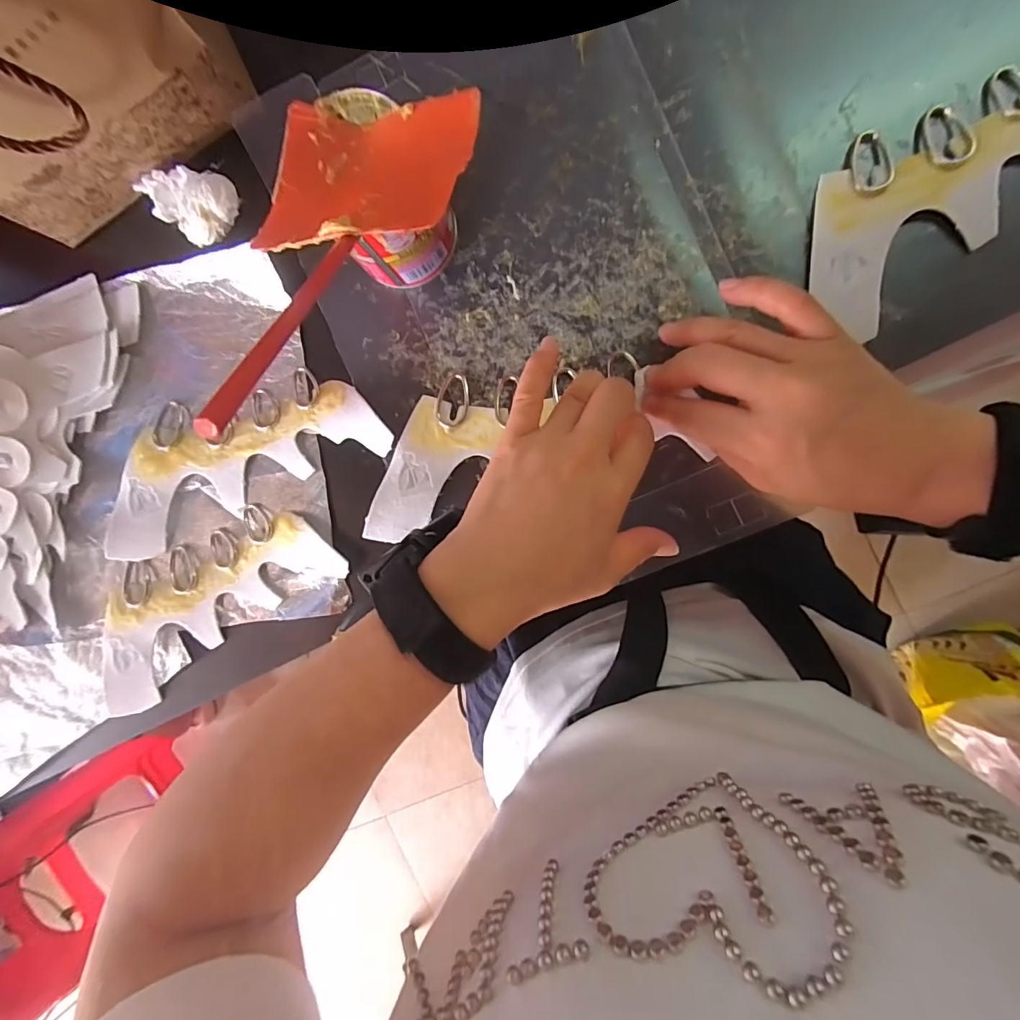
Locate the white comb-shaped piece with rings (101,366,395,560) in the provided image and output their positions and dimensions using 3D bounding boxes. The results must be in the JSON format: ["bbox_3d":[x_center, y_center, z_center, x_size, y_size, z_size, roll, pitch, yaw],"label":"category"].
[{"bbox_3d":[-0.183,-0.036,0.317,0.212,0.011,0.080,-19,90,10],"label":"white comb-shaped piece with rings"}]

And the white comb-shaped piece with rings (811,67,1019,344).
[{"bbox_3d":[0.238,-0.177,0.239,0.187,0.011,0.083,-36,88,9],"label":"white comb-shaped piece with rings"}]

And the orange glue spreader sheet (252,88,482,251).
[{"bbox_3d":[-0.066,-0.151,0.214,0.099,0.015,0.075,4,72,19],"label":"orange glue spreader sheet"}]

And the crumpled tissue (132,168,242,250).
[{"bbox_3d":[-0.203,-0.198,0.304,0.061,0.019,0.043,35,98,5],"label":"crumpled tissue"}]

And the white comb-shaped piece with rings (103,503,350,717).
[{"bbox_3d":[-0.210,0.062,0.329,0.205,0.010,0.084,-29,89,10],"label":"white comb-shaped piece with rings"}]

